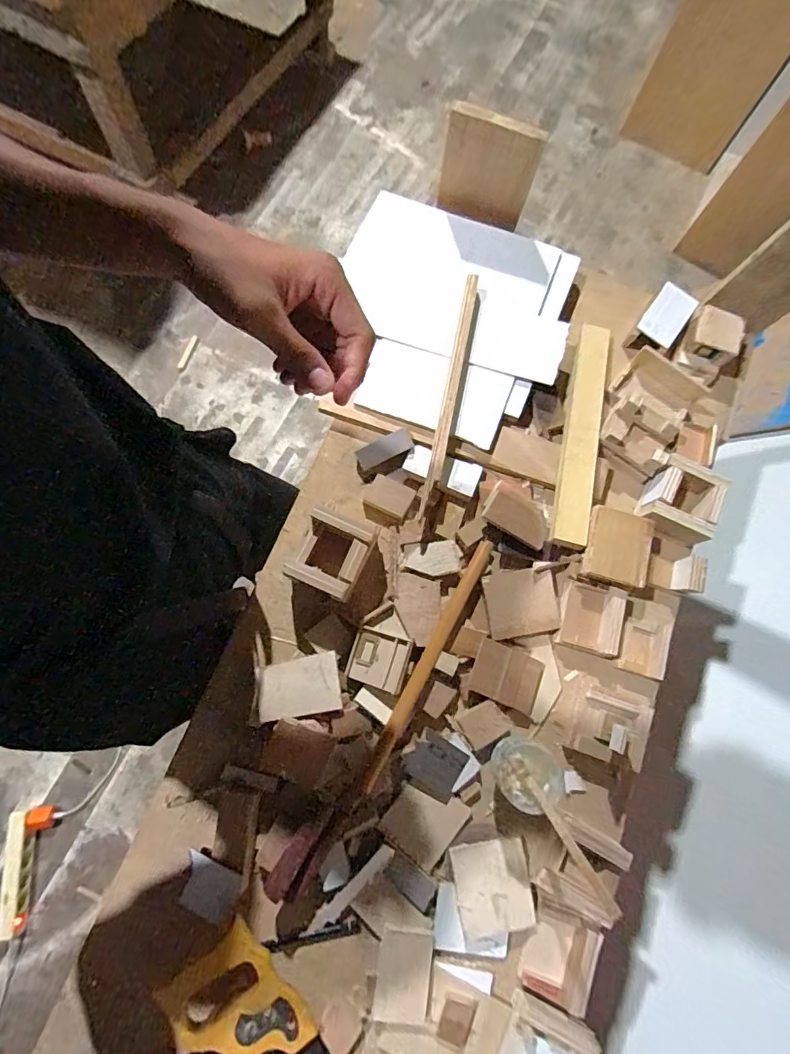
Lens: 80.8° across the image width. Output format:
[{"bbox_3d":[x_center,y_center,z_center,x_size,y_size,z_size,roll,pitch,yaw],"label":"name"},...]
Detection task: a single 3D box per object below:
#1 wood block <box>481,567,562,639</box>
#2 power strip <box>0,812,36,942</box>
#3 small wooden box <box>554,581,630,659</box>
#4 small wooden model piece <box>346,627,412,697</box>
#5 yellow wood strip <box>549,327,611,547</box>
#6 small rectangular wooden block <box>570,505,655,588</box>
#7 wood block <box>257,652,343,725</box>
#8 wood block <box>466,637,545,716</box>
[{"bbox_3d":[0.162,0.098,0.598,0.089,0.013,0.081,-8,79,-3],"label":"wood block"},{"bbox_3d":[-0.993,0.916,1.221,0.088,0.028,0.307,0,75,-3],"label":"power strip"},{"bbox_3d":[0.251,0.117,0.595,0.070,0.028,0.084,14,78,2],"label":"small wooden box"},{"bbox_3d":[-0.020,0.161,0.566,0.069,0.022,0.063,18,78,3],"label":"small wooden model piece"},{"bbox_3d":[0.257,-0.135,0.636,0.047,0.016,0.334,6,69,26],"label":"yellow wood strip"},{"bbox_3d":[0.278,0.026,0.592,0.082,0.036,0.094,11,75,0],"label":"small rectangular wooden block"},{"bbox_3d":[-0.114,0.191,0.554,0.091,0.018,0.065,-8,79,-3],"label":"wood block"},{"bbox_3d":[0.140,0.185,0.577,0.084,0.016,0.067,23,79,3],"label":"wood block"}]

